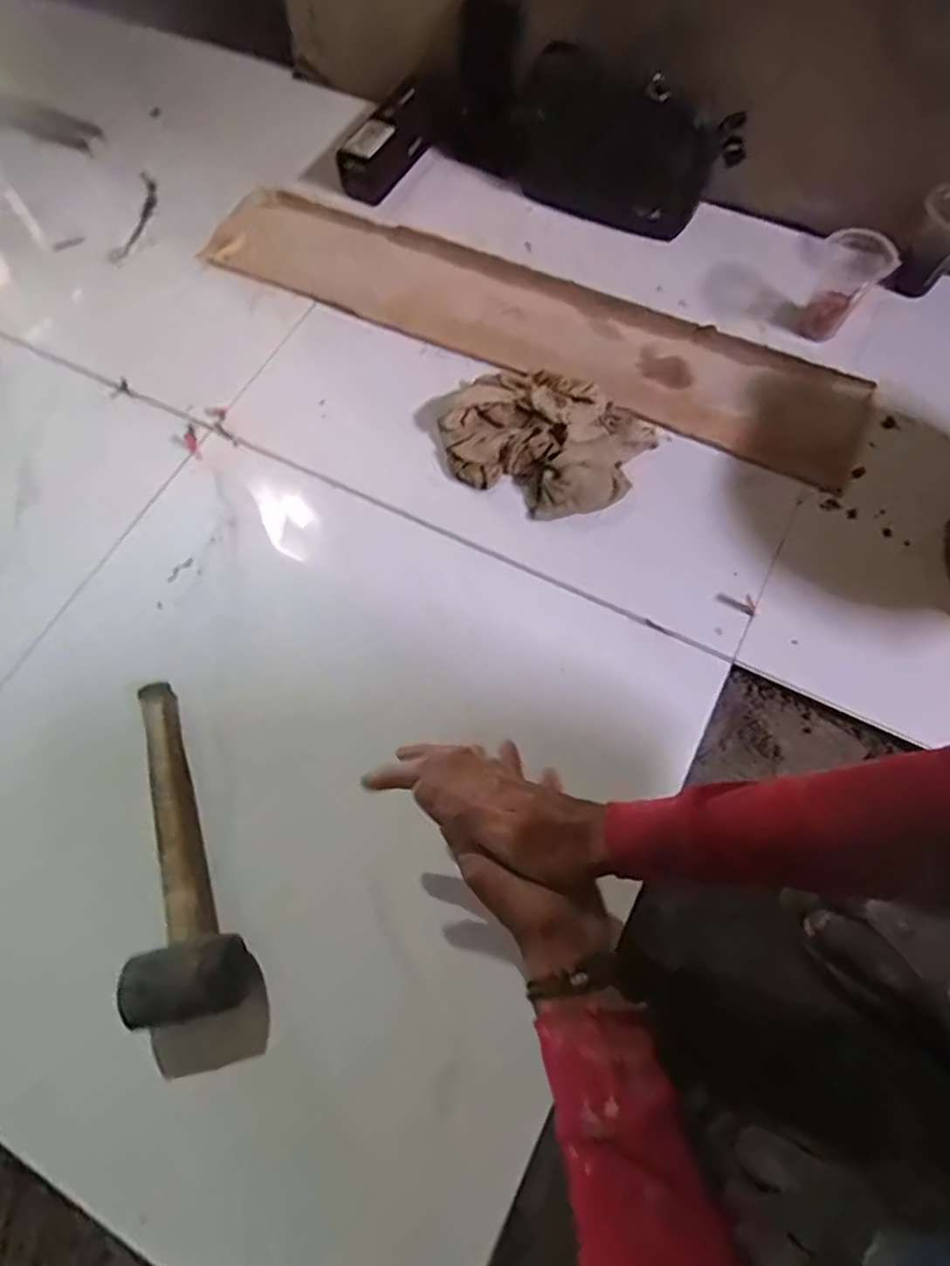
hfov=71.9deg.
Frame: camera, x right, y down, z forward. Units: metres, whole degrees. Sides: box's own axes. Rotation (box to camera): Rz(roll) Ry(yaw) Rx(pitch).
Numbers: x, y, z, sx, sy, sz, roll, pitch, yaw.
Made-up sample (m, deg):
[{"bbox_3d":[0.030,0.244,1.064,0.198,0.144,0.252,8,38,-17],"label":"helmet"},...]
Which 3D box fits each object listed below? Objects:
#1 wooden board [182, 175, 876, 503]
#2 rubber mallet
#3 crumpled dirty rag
[{"bbox_3d":[0.046,-0.375,0.761,0.792,0.016,0.164,26,71,12],"label":"wooden board"},{"bbox_3d":[-0.251,0.165,0.537,0.074,0.069,0.278,-19,68,-5],"label":"rubber mallet"},{"bbox_3d":[0.068,-0.205,0.678,0.210,0.039,0.160,29,72,13],"label":"crumpled dirty rag"}]

